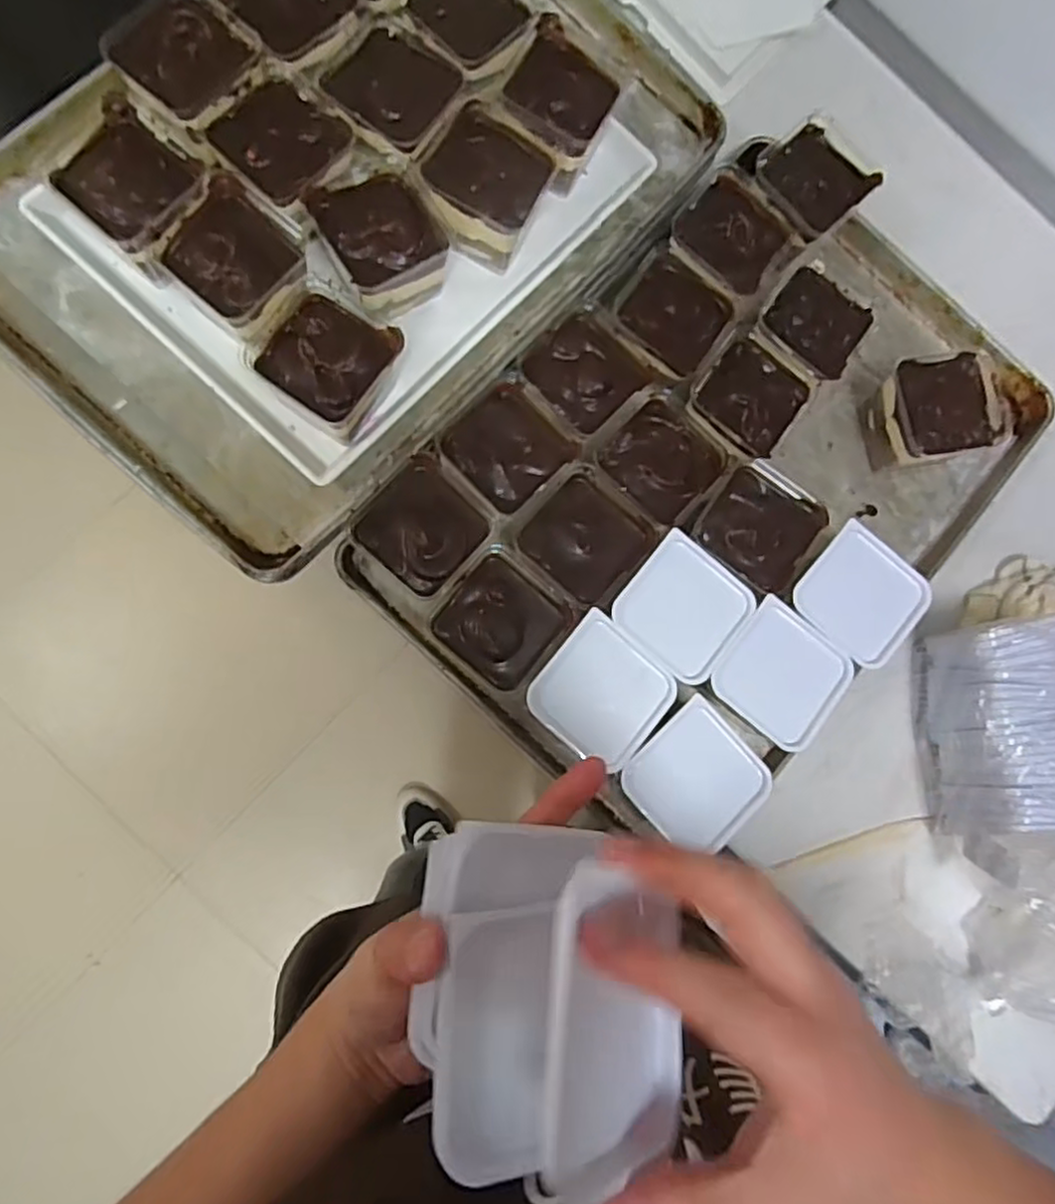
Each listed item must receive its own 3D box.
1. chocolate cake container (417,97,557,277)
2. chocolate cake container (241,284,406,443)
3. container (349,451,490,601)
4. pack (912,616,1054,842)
[{"bbox_3d":[-0.036,-0.334,0.570,0.090,0.074,0.094,33,81,-3],"label":"chocolate cake container"},{"bbox_3d":[-0.153,-0.183,0.539,0.092,0.071,0.098,37,81,-2],"label":"chocolate cake container"},{"bbox_3d":[-0.083,-0.057,0.552,0.085,0.047,0.088,42,80,-1],"label":"container"},{"bbox_3d":[0.417,0.108,0.594,0.114,0.104,0.184,-4,84,-8],"label":"pack"}]

